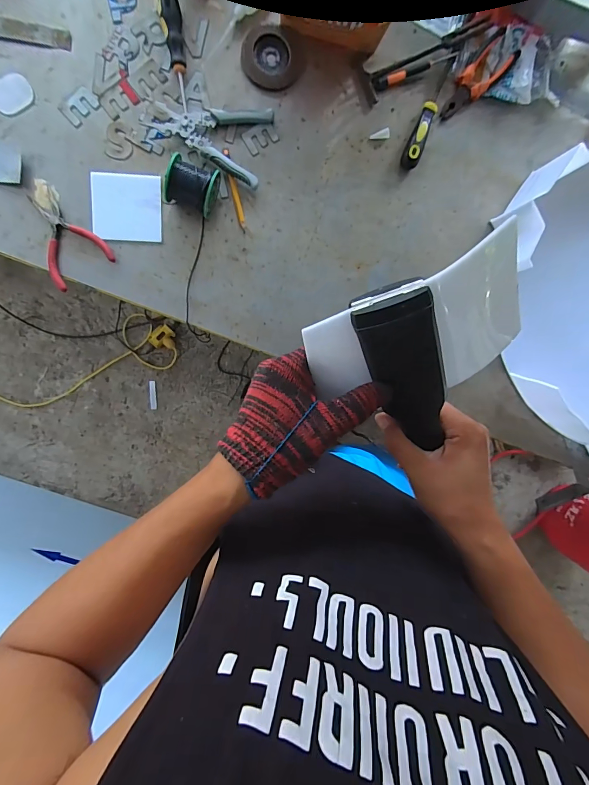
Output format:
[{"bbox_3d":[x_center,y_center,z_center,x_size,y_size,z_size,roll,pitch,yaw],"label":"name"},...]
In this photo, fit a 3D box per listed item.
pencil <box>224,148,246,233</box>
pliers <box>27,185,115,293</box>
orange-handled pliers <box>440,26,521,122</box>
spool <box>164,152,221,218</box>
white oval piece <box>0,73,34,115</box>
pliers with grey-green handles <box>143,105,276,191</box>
[{"bbox_3d":[-0.097,-0.330,0.635,0.012,0.009,0.130,-14,97,-4],"label":"pencil"},{"bbox_3d":[-0.367,-0.241,0.611,0.099,0.016,0.140,-37,98,-1],"label":"pliers"},{"bbox_3d":[0.305,-0.527,0.652,0.157,0.017,0.054,-45,98,0],"label":"orange-handled pliers"},{"bbox_3d":[-0.158,-0.318,0.603,0.071,0.060,0.070,16,94,-7],"label":"spool"},{"bbox_3d":[-0.430,-0.454,0.590,0.061,0.004,0.048,-34,98,-1],"label":"white oval piece"},{"bbox_3d":[-0.144,-0.413,0.616,0.198,0.019,0.118,13,94,-7],"label":"pliers with grey-green handles"}]

